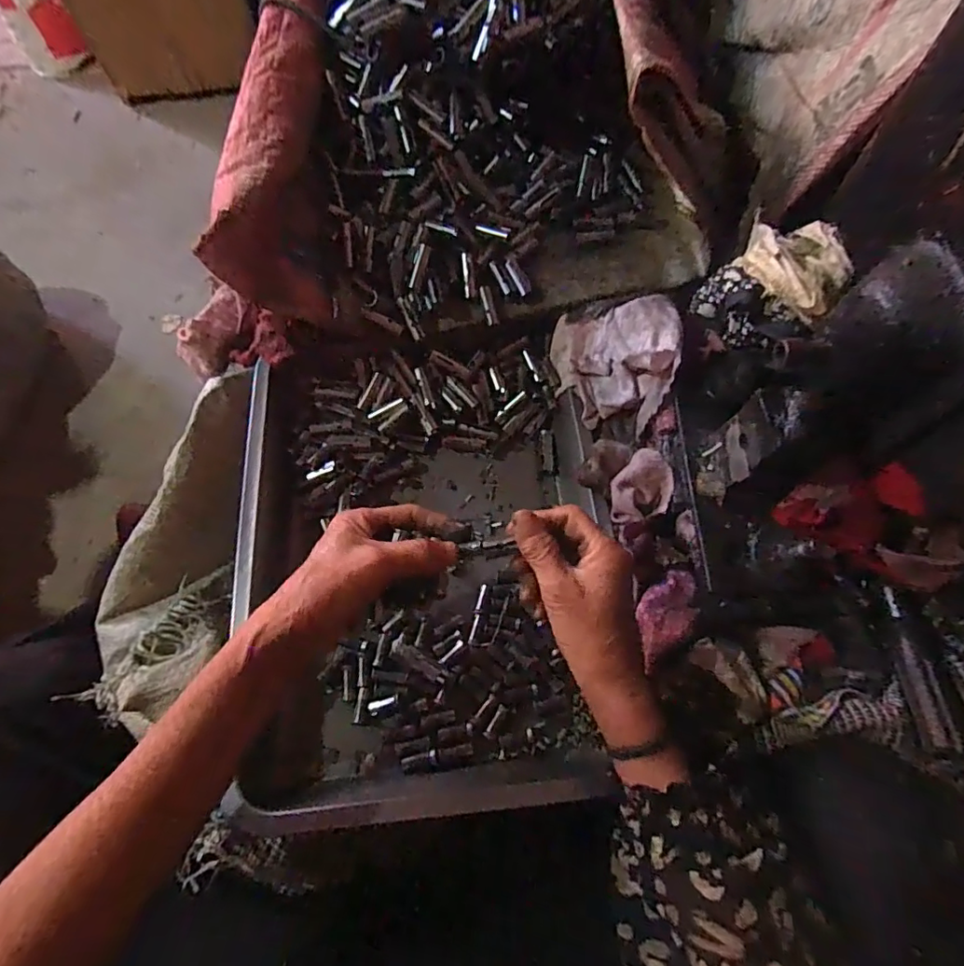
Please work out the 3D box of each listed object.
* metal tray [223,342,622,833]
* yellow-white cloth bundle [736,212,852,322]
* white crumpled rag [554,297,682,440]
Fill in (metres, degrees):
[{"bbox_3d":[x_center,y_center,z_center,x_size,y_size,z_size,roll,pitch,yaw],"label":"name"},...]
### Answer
[{"bbox_3d":[-0.045,0.053,0.424,0.271,0.061,0.370,-5,69,0],"label":"metal tray"},{"bbox_3d":[0.192,-0.134,0.323,0.042,0.035,0.090,-13,69,-3],"label":"yellow-white cloth bundle"},{"bbox_3d":[0.107,-0.103,0.440,0.096,0.062,0.108,6,69,4],"label":"white crumpled rag"}]

